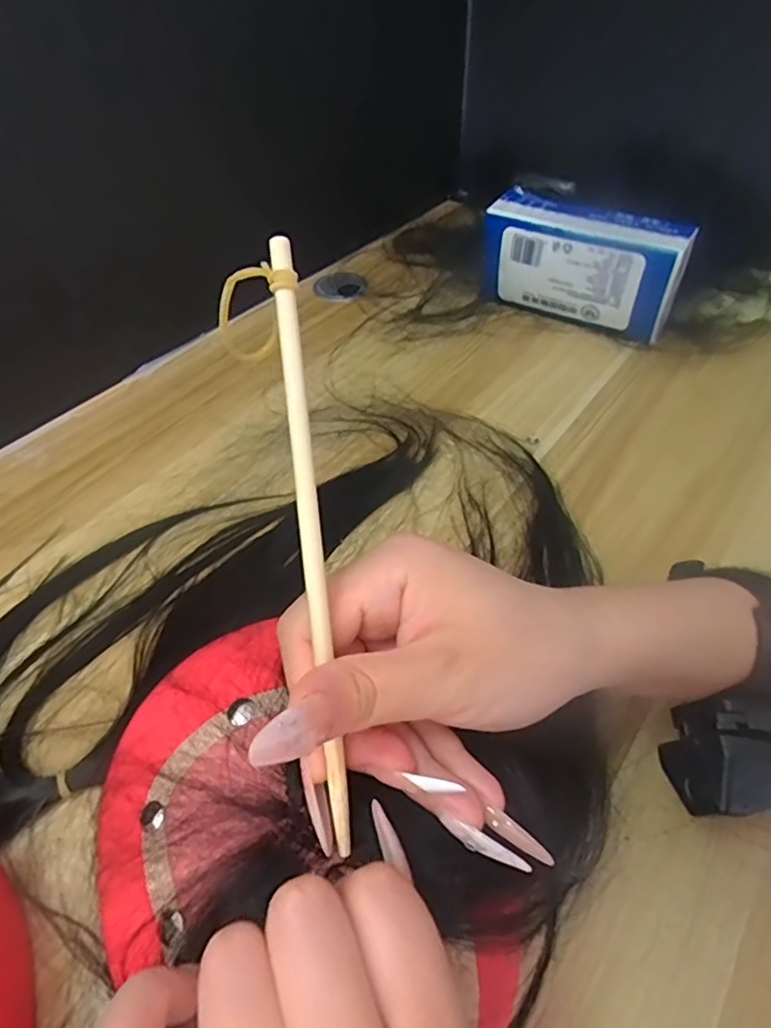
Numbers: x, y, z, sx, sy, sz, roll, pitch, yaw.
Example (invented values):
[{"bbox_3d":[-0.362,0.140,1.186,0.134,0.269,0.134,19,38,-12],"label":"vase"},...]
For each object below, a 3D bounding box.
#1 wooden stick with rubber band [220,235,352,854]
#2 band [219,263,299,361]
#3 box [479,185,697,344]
[{"bbox_3d":[-0.020,0.009,0.171,0.008,0.004,0.175,-6,91,-3],"label":"wooden stick with rubber band"},{"bbox_3d":[-0.040,-0.062,0.182,0.031,0.031,0.011,27,55,23],"label":"band"},{"bbox_3d":[0.177,-0.230,0.547,0.183,0.089,0.050,25,54,22],"label":"box"}]

